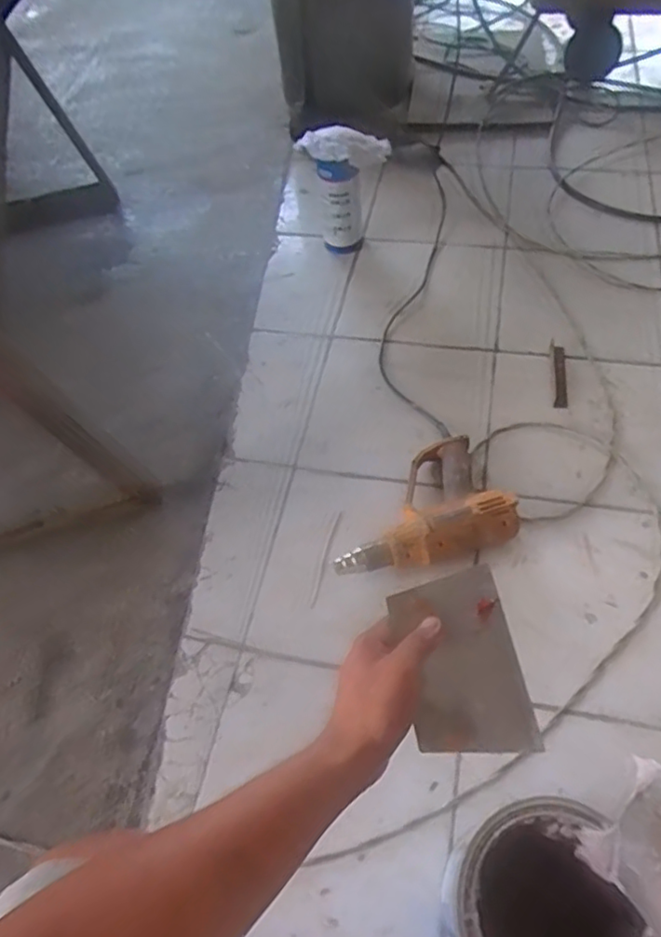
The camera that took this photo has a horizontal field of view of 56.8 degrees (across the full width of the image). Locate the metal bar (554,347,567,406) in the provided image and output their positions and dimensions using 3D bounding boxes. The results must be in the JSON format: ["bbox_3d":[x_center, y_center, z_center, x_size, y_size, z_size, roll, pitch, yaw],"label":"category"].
[{"bbox_3d":[0.402,-0.161,1.068,0.020,0.005,0.142,6,55,10],"label":"metal bar"}]

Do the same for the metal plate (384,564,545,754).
[{"bbox_3d":[0.101,0.151,0.474,0.096,0.007,0.134,-5,67,-18],"label":"metal plate"}]

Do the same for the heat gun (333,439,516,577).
[{"bbox_3d":[0.119,0.062,0.887,0.257,0.069,0.193,-20,55,-9],"label":"heat gun"}]

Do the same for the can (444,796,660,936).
[{"bbox_3d":[0.192,0.418,0.567,0.154,0.227,0.159,-3,54,4],"label":"can"}]

